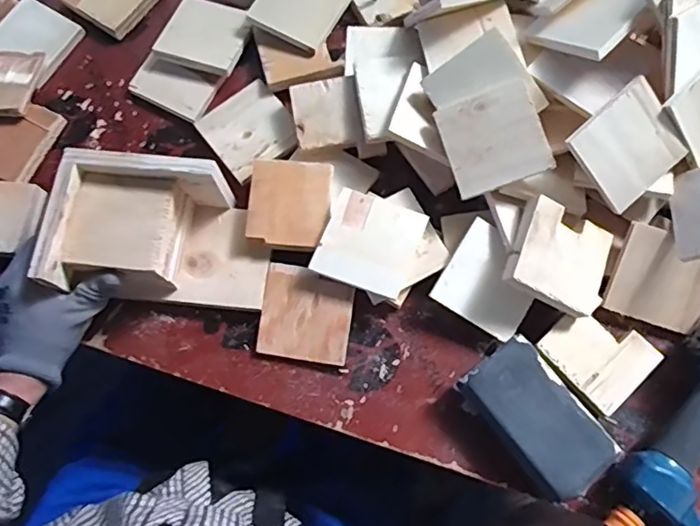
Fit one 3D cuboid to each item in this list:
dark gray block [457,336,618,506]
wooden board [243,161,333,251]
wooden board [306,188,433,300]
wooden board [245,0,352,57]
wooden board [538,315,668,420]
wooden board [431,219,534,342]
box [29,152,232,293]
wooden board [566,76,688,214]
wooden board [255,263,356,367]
[{"bbox_3d":[0.172,0.141,0.526,0.073,0.034,0.135,-36,76,-9],"label":"dark gray block"},{"bbox_3d":[-0.059,-0.060,0.583,0.083,0.018,0.092,6,73,3],"label":"wooden board"},{"bbox_3d":[0.020,-0.021,0.557,0.088,0.011,0.090,22,75,7],"label":"wooden board"},{"bbox_3d":[-0.055,-0.288,0.639,0.090,0.011,0.088,29,76,9],"label":"wooden board"},{"bbox_3d":[0.238,0.086,0.547,0.080,0.008,0.090,-42,77,-11],"label":"wooden board"},{"bbox_3d":[0.137,0.018,0.557,0.087,0.007,0.090,31,91,3],"label":"wooden board"},{"bbox_3d":[-0.195,-0.033,0.533,0.138,0.072,0.115,4,73,2],"label":"box"},{"bbox_3d":[0.258,-0.106,0.532,0.087,0.006,0.090,-40,105,2],"label":"wooden board"},{"bbox_3d":[-0.043,0.051,0.564,0.087,0.007,0.088,9,83,0],"label":"wooden board"}]

